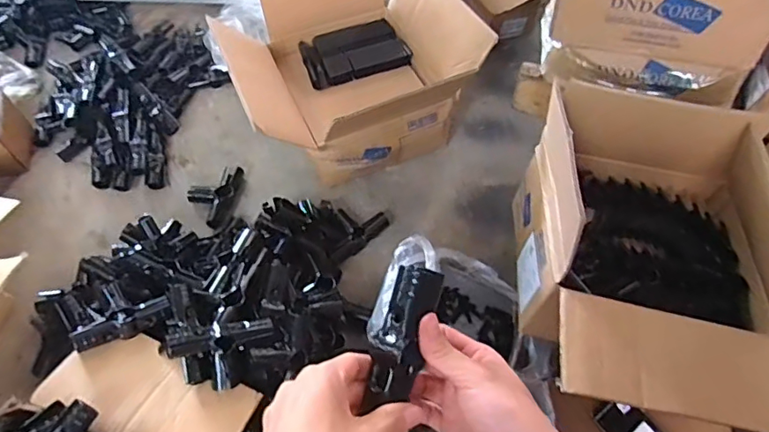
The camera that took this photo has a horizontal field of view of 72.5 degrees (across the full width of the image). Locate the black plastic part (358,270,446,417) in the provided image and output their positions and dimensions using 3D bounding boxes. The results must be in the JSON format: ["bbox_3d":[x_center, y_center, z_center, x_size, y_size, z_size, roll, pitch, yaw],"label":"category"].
[{"bbox_3d":[0.015,0.093,0.400,0.035,0.018,0.108,16,86,8],"label":"black plastic part"}]

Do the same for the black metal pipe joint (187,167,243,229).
[{"bbox_3d":[-0.325,-0.041,0.993,0.095,0.048,0.136,1,56,-1],"label":"black metal pipe joint"}]

